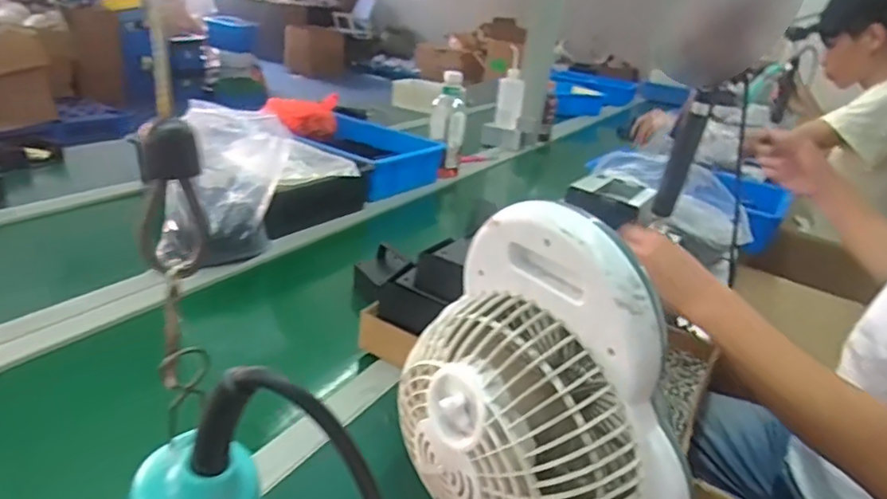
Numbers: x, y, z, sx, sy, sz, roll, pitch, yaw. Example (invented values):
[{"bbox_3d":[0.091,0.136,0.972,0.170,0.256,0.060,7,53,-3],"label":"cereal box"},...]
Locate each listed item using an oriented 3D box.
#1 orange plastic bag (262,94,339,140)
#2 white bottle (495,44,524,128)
[{"bbox_3d":[-0.322,-0.309,1.412,0.183,0.078,0.113,-10,29,-35],"label":"orange plastic bag"},{"bbox_3d":[0.202,-0.483,1.784,0.066,0.220,0.092,-6,27,-29],"label":"white bottle"}]

